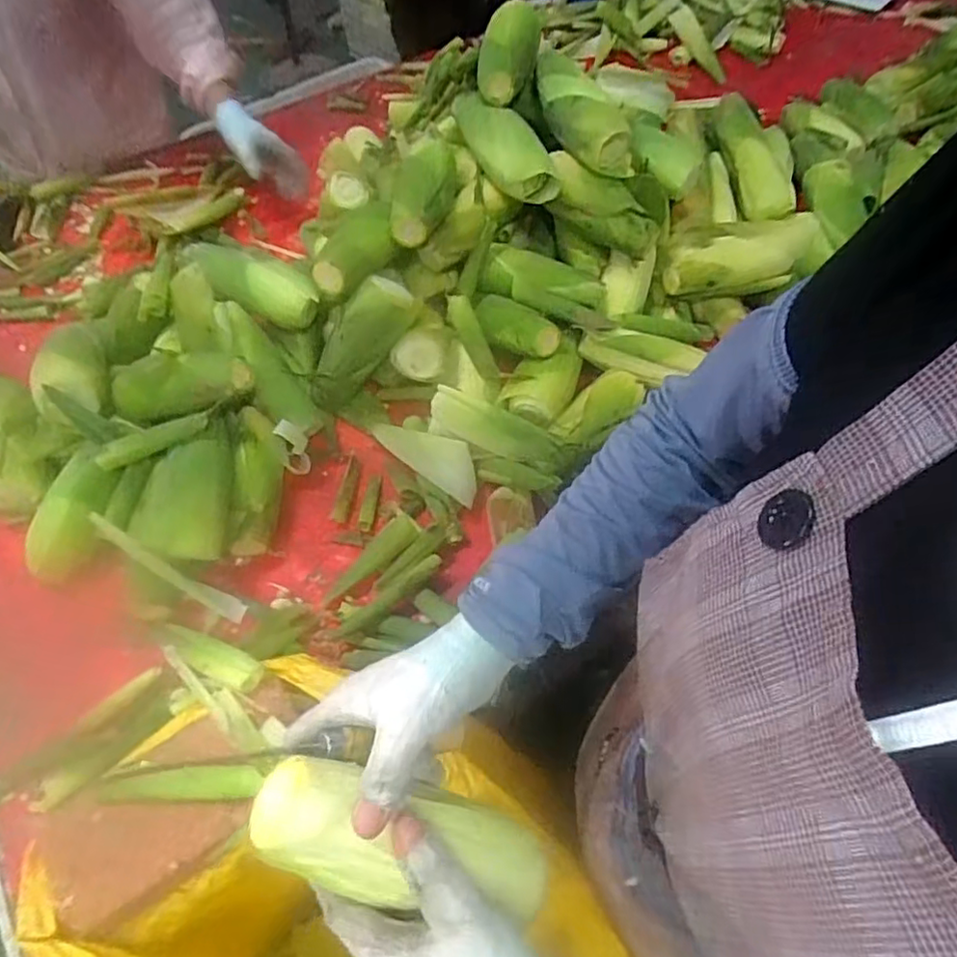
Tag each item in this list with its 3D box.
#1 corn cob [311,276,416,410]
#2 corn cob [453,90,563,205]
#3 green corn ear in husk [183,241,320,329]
[{"bbox_3d":[-0.160,-0.170,0.802,0.070,0.186,0.069,3,46,-49],"label":"corn cob"},{"bbox_3d":[0.032,-0.446,0.832,0.070,0.055,0.200,-33,77,-21],"label":"corn cob"},{"bbox_3d":[-0.290,-0.251,0.787,0.189,0.063,0.055,26,59,-1],"label":"green corn ear in husk"}]

